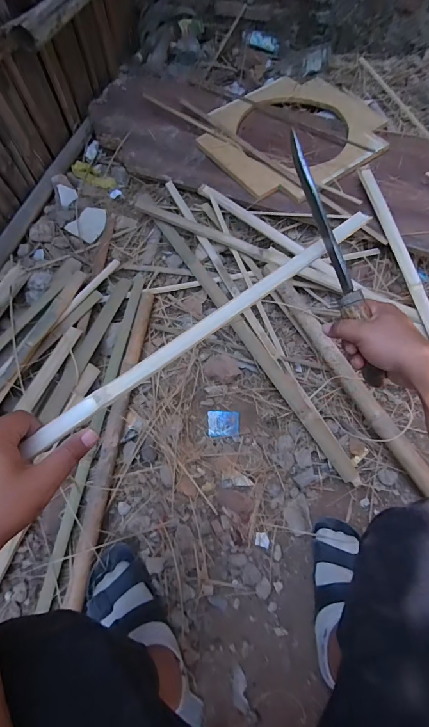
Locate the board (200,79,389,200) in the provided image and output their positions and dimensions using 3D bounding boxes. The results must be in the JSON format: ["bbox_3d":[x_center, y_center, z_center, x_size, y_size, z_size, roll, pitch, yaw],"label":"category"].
[{"bbox_3d":[0.239,-0.701,1.088,0.499,0.027,0.461,-34,69,-10],"label":"board"}]

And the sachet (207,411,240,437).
[{"bbox_3d":[0.022,0.140,0.840,0.073,0.006,0.061,0,63,0],"label":"sachet"}]

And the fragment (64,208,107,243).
[{"bbox_3d":[-0.359,-0.403,1.024,0.096,0.017,0.104,25,72,11],"label":"fragment"}]

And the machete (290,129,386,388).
[{"bbox_3d":[0.149,-0.124,0.444,0.023,0.042,0.324,-19,90,-6],"label":"machete"}]

